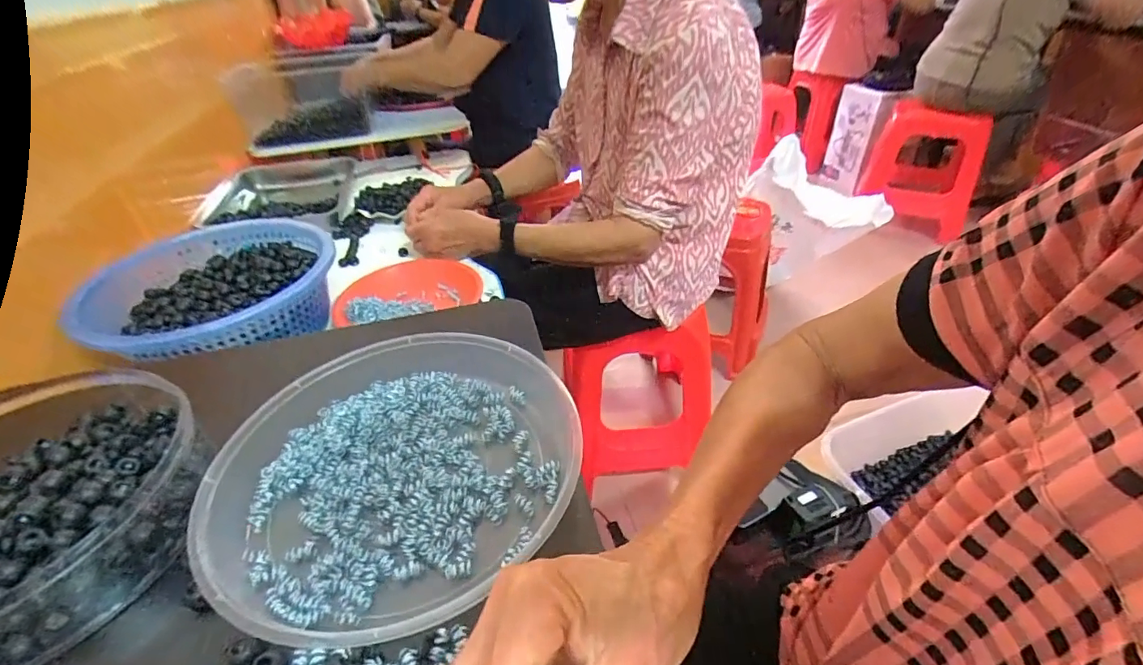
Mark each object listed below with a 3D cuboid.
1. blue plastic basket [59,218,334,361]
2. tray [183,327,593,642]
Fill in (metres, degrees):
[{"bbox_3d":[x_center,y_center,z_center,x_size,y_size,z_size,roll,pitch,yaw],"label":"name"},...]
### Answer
[{"bbox_3d":[-0.432,-0.049,0.627,0.263,0.080,0.275,-24,41,-26],"label":"blue plastic basket"},{"bbox_3d":[-0.115,0.082,0.339,0.229,0.038,0.210,-2,36,2],"label":"tray"}]

